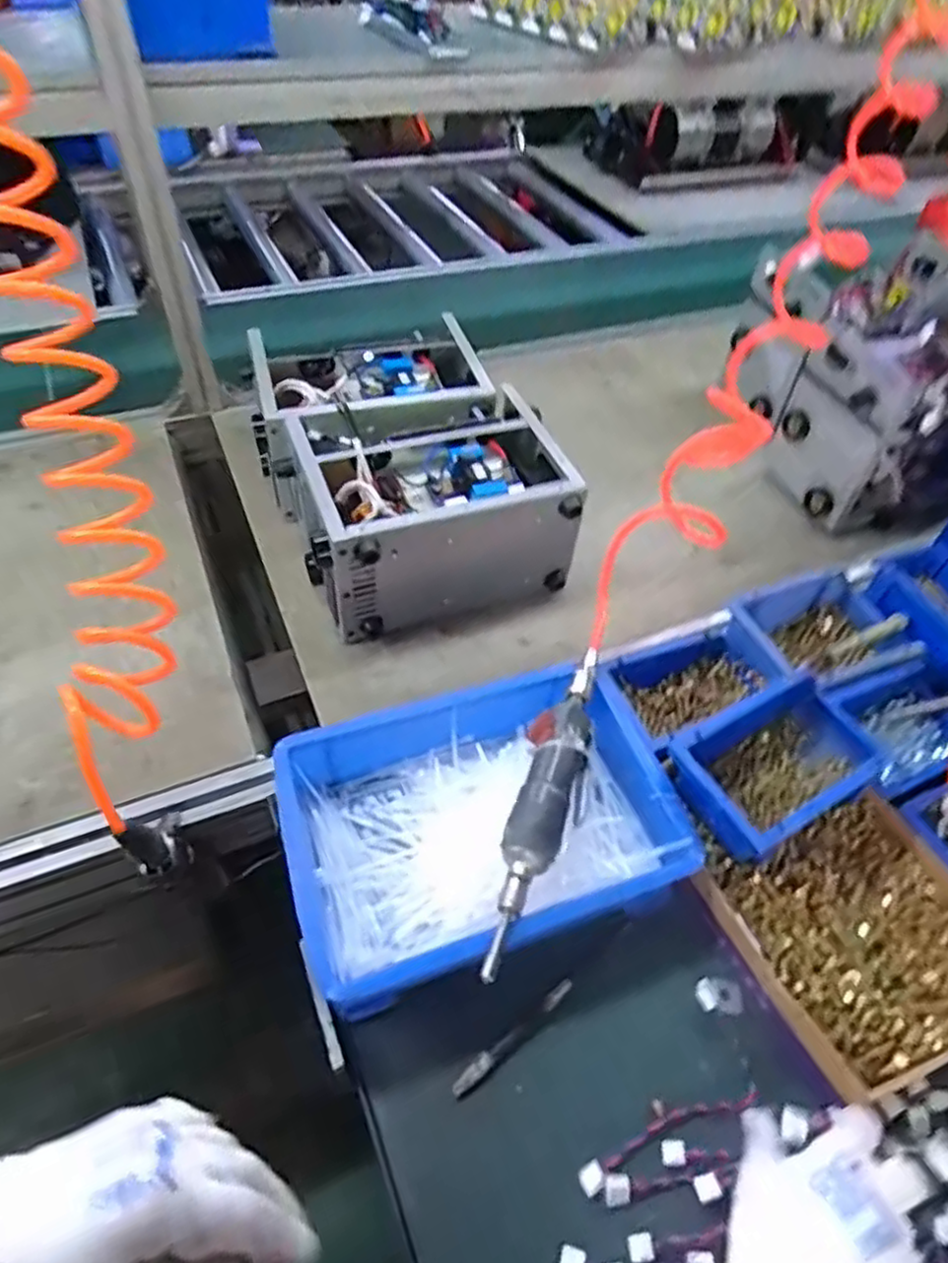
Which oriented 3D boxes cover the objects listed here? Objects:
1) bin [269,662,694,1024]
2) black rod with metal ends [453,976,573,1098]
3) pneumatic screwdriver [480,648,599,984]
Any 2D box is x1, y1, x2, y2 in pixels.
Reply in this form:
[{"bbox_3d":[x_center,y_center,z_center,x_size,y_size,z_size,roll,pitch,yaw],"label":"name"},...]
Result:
[{"bbox_3d":[0.007,0.156,0.584,0.304,0.078,0.207,-13,52,-14],"label":"bin"},{"bbox_3d":[0.029,0.293,0.518,0.109,0.011,0.013,-30,58,-26],"label":"black rod with metal ends"},{"bbox_3d":[0.060,0.123,0.553,0.052,0.035,0.278,13,50,7],"label":"pneumatic screwdriver"}]

